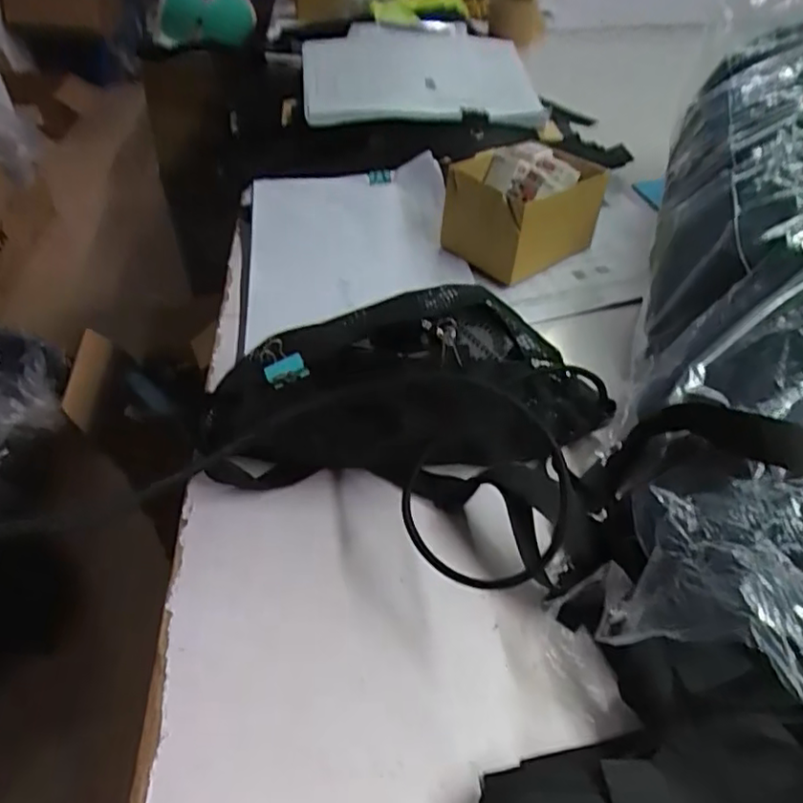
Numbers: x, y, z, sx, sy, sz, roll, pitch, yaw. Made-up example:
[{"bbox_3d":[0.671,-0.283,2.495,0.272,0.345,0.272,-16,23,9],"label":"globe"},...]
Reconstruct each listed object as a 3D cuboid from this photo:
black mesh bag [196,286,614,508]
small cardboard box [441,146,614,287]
[{"bbox_3d":[0.010,-0.009,0.449,0.269,0.107,0.149,4,43,5],"label":"black mesh bag"},{"bbox_3d":[0.124,-0.191,0.647,0.119,0.095,0.113,-27,49,-25],"label":"small cardboard box"}]

